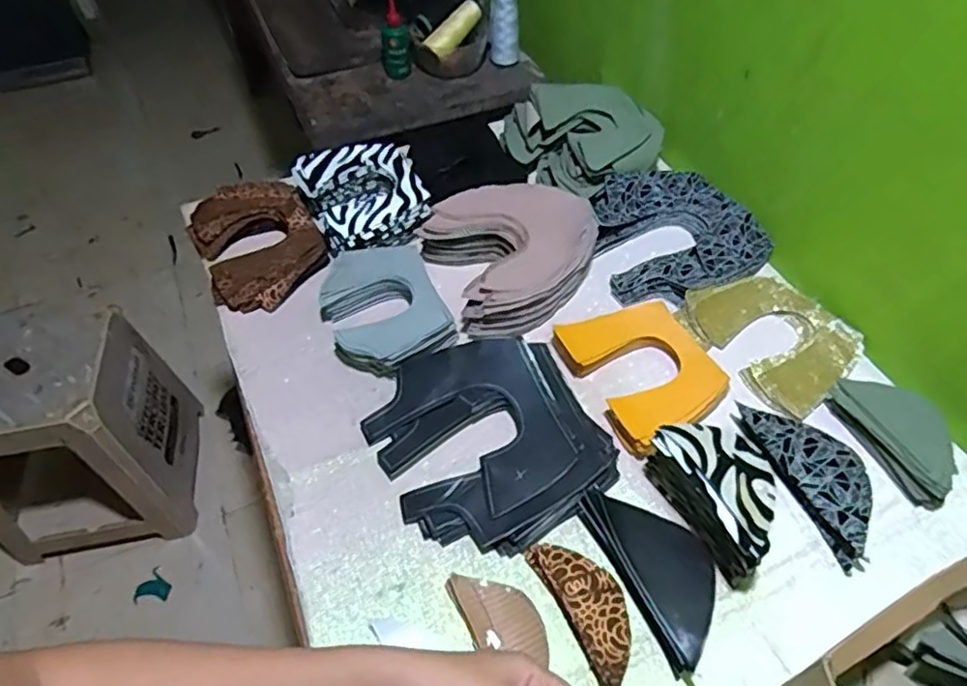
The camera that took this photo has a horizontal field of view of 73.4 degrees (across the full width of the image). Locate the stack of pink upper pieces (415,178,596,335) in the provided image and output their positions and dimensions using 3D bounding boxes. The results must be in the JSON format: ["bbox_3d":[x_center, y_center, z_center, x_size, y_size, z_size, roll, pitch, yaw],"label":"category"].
[{"bbox_3d":[0.038,-0.106,0.738,0.182,0.056,0.179,-19,54,-14],"label":"stack of pink upper pieces"}]

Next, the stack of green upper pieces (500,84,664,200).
[{"bbox_3d":[0.140,-0.272,0.851,0.179,0.067,0.172,-28,57,-20],"label":"stack of green upper pieces"}]

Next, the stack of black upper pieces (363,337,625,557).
[{"bbox_3d":[0.003,0.085,0.603,0.190,0.030,0.203,-21,55,-15],"label":"stack of black upper pieces"}]

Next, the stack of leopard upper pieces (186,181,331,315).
[{"bbox_3d":[-0.268,-0.121,0.775,0.138,0.044,0.181,-23,55,-17],"label":"stack of leopard upper pieces"}]

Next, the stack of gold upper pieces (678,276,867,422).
[{"bbox_3d":[0.305,-0.011,0.685,0.133,0.027,0.163,-31,58,-22],"label":"stack of gold upper pieces"}]

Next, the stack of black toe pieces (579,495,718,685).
[{"bbox_3d":[0.145,0.182,0.530,0.073,0.030,0.145,-21,55,-15],"label":"stack of black toe pieces"}]

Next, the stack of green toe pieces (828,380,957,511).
[{"bbox_3d":[0.387,0.083,0.599,0.065,0.030,0.124,-21,54,-15],"label":"stack of green toe pieces"}]

